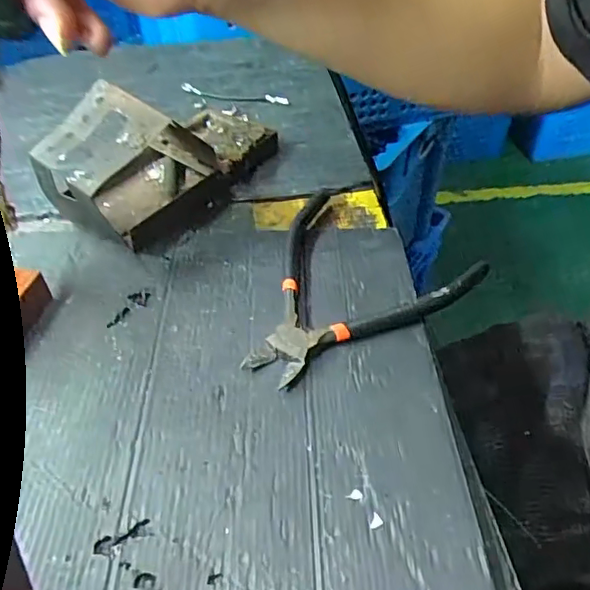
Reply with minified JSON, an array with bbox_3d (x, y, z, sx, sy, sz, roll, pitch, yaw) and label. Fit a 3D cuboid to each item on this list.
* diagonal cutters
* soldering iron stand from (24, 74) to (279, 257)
[{"bbox_3d":[0.021,-0.021,0.347,0.148,0.016,0.136,-19,46,-19],"label":"diagonal cutters"},{"bbox_3d":[-0.085,-0.106,0.391,0.076,0.080,0.171,22,48,22],"label":"soldering iron stand"}]

